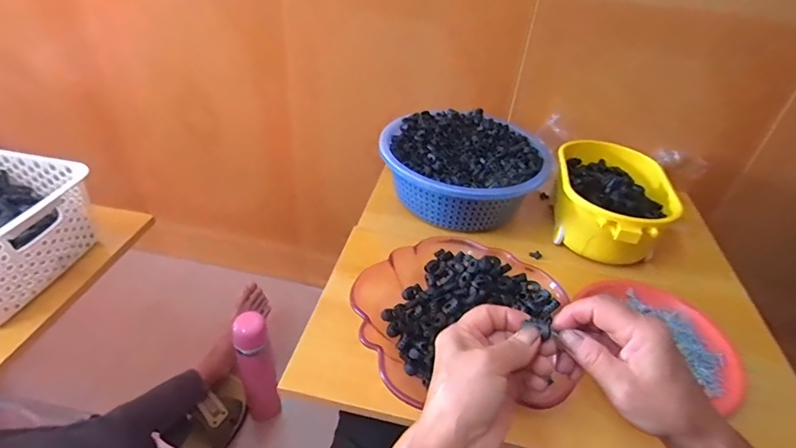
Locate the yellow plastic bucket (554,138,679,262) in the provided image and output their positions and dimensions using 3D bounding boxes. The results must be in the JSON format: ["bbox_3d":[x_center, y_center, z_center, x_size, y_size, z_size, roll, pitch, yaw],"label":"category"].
[{"bbox_3d":[0.337,-0.037,0.700,0.171,0.091,0.241,16,40,13],"label":"yellow plastic bucket"}]

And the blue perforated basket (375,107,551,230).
[{"bbox_3d":[0.107,-0.096,0.744,0.270,0.093,0.254,25,43,23],"label":"blue perforated basket"}]

